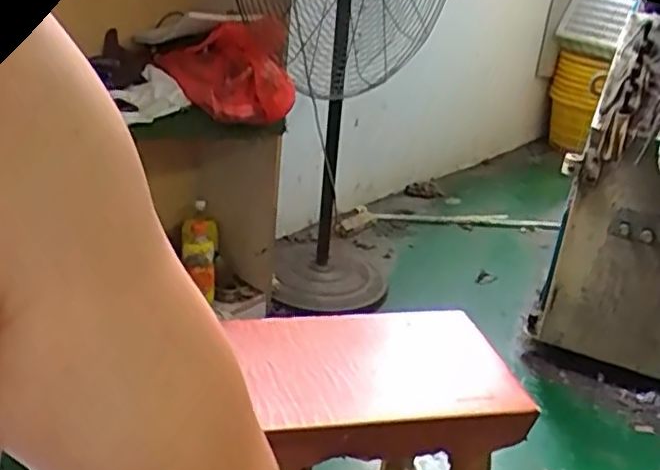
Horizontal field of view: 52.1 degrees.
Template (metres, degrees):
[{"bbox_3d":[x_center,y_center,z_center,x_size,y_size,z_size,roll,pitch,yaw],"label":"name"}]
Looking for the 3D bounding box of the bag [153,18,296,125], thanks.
[{"bbox_3d":[-0.223,-0.373,1.504,0.266,0.191,0.184,23,29,35],"label":"bag"}]

